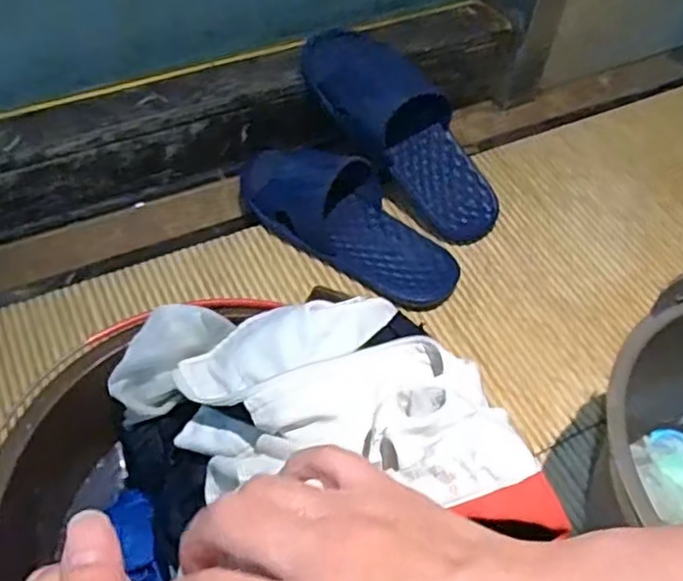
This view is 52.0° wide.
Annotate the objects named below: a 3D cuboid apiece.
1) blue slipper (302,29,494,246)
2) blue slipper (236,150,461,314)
[{"bbox_3d":[0.074,-0.175,0.750,0.274,0.079,0.108,49,59,-8],"label":"blue slipper"},{"bbox_3d":[0.007,-0.081,0.730,0.260,0.064,0.104,31,57,18],"label":"blue slipper"}]

